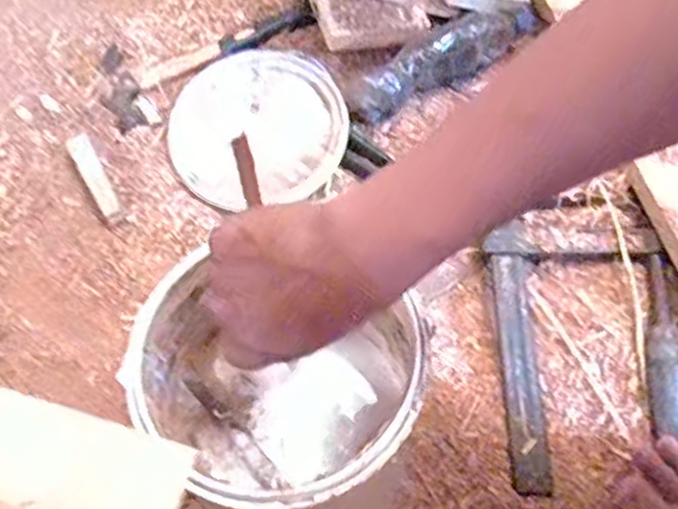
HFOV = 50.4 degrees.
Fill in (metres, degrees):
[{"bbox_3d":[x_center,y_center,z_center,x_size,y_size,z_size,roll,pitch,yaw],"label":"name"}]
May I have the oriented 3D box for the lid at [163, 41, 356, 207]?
[{"bbox_3d":[-0.079,-0.130,0.718,0.179,0.025,0.167,0,61,1],"label":"lid"}]

